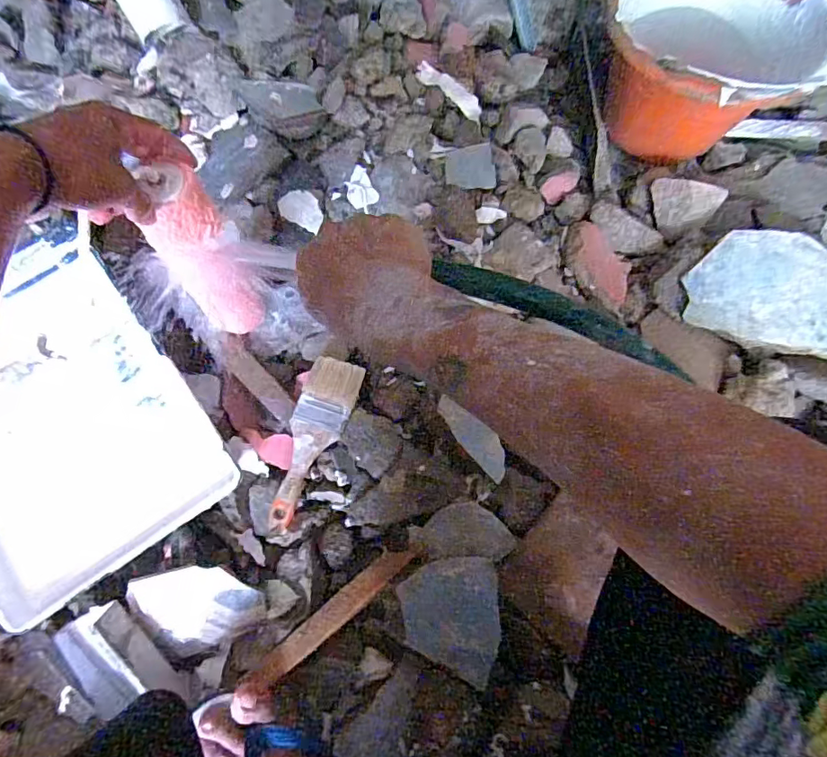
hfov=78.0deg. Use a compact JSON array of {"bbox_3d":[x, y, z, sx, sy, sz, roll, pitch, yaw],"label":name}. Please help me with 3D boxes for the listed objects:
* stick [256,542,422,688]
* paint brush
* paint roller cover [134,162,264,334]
[{"bbox_3d":[-0.073,0.232,0.514,0.190,0.015,0.026,-36,84,-19],"label":"stick"},{"bbox_3d":[-0.117,0.068,0.564,0.063,0.016,0.191,19,75,11],"label":"paint brush"},{"bbox_3d":[-0.198,-0.106,0.504,0.059,0.236,0.057,-1,67,-1],"label":"paint roller cover"}]

